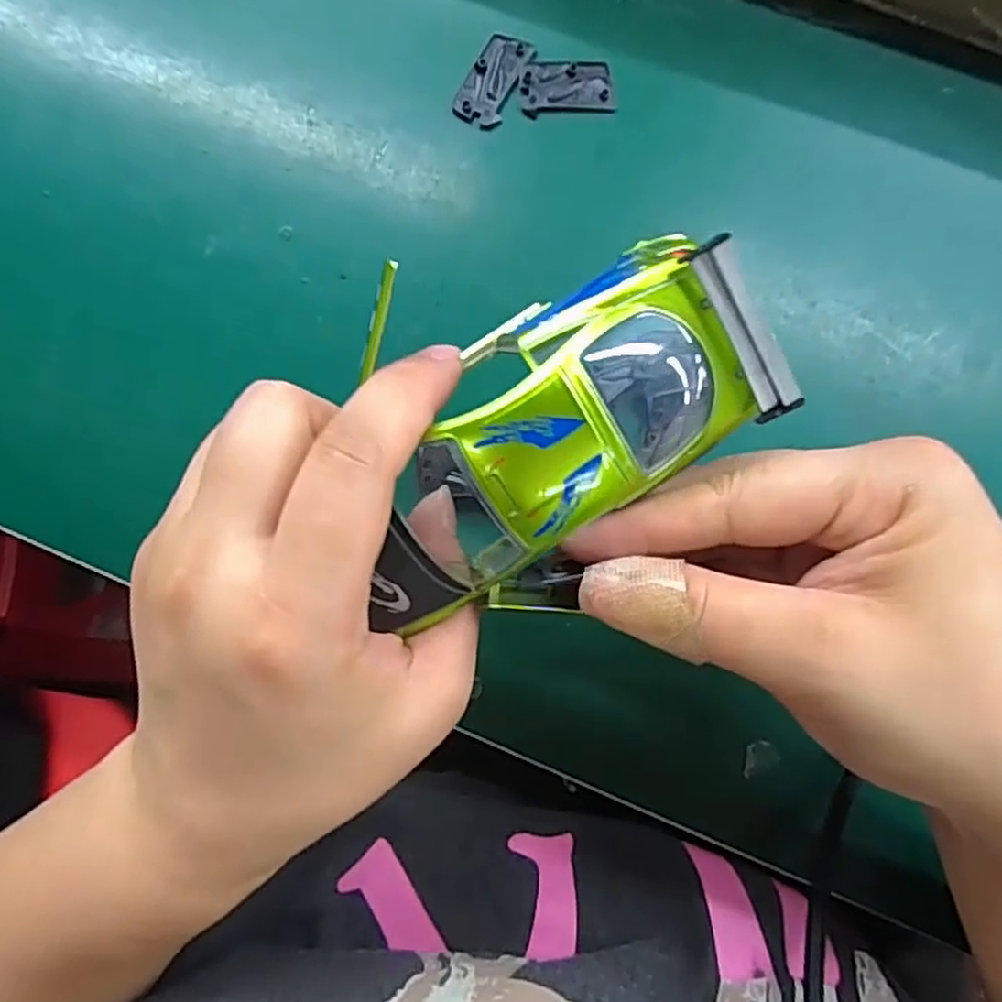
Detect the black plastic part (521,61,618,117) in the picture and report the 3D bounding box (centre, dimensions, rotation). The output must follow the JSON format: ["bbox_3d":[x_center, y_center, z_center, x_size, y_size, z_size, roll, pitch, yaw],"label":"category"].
[{"bbox_3d":[0.024,-0.148,0.259,0.032,0.004,0.017,0,90,4],"label":"black plastic part"}]

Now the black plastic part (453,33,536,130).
[{"bbox_3d":[-0.003,-0.151,0.259,0.016,0.004,0.033,29,92,3],"label":"black plastic part"}]

